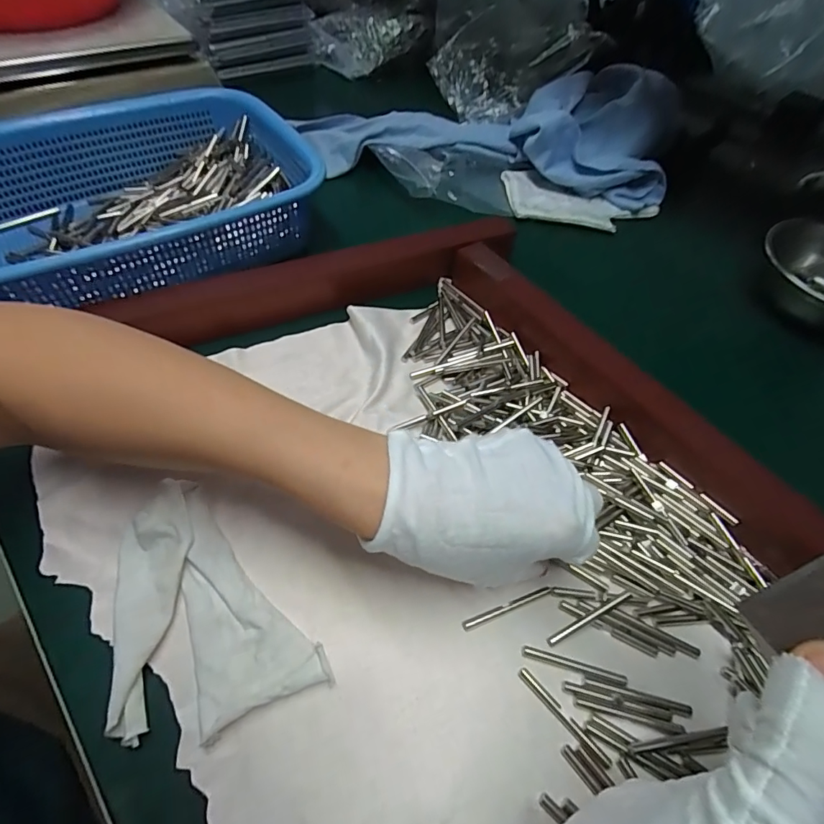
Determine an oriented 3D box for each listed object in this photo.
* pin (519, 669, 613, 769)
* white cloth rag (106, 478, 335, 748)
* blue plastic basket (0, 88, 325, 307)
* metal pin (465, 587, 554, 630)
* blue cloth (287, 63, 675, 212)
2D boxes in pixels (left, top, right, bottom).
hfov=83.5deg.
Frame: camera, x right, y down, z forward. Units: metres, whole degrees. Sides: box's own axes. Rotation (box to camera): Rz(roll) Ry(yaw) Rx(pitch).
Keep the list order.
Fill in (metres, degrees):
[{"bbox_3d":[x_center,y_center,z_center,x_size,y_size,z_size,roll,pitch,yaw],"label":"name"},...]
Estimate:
[{"bbox_3d":[0.075,0.150,0.227,0.005,0.004,0.053,-37,65,-24],"label":"pin"},{"bbox_3d":[-0.110,0.093,0.243,0.091,0.017,0.130,-19,59,-15],"label":"white cloth rag"},{"bbox_3d":[-0.226,-0.184,0.393,0.267,0.071,0.213,-27,61,-19],"label":"blue plastic basket"},{"bbox_3d":[0.053,0.108,0.255,0.054,0.004,0.005,-17,59,-14],"label":"metal pin"},{"bbox_3d":[0.074,-0.323,0.510,0.410,0.081,0.143,10,56,4],"label":"blue cloth"}]

